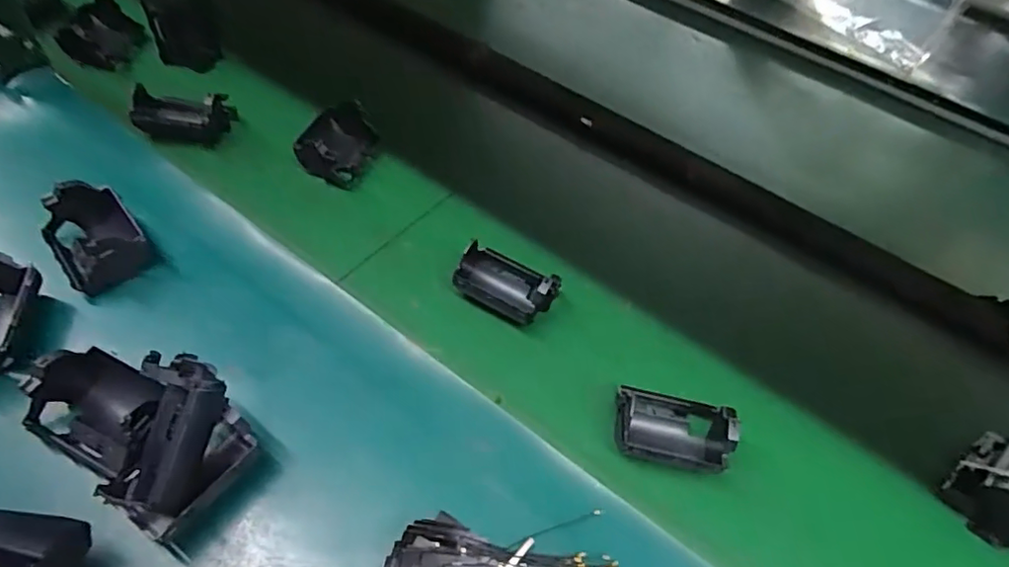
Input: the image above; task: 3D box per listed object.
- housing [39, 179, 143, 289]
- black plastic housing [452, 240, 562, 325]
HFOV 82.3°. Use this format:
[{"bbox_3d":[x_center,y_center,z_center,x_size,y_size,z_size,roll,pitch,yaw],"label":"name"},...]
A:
[{"bbox_3d":[-0.286,-0.033,0.402,0.053,0.038,0.071,-31,62,-28],"label":"housing"},{"bbox_3d":[0.000,0.000,0.441,0.076,0.027,0.052,22,53,10],"label":"black plastic housing"}]

